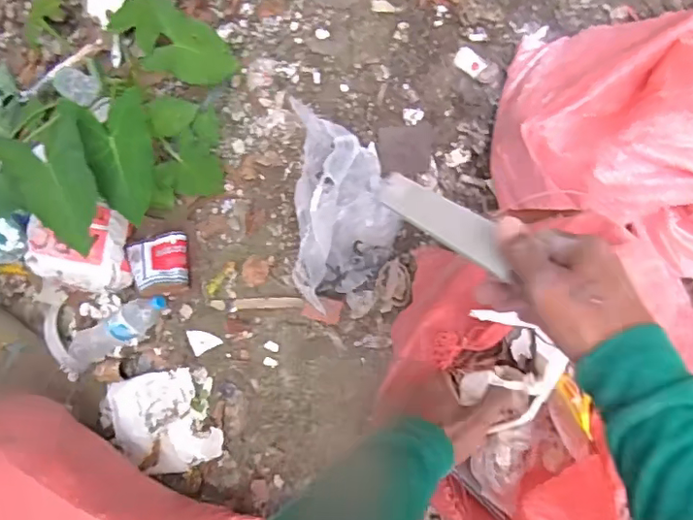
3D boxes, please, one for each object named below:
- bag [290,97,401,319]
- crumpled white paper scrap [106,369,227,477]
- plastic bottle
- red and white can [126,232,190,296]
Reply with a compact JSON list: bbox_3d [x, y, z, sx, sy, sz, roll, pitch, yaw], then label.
[{"bbox_3d":[-0.004,-0.110,1.177,0.237,0.136,0.437,4,88,8],"label":"bag"},{"bbox_3d":[-0.449,0.391,1.321,0.249,0.016,0.258,0,87,8],"label":"crumpled white paper scrap"},{"bbox_3d":[-0.563,0.176,1.320,0.308,0.082,0.079,-30,84,24],"label":"plastic bottle"},{"bbox_3d":[-0.435,0.009,1.278,0.125,0.092,0.146,-9,86,7],"label":"red and white can"}]

